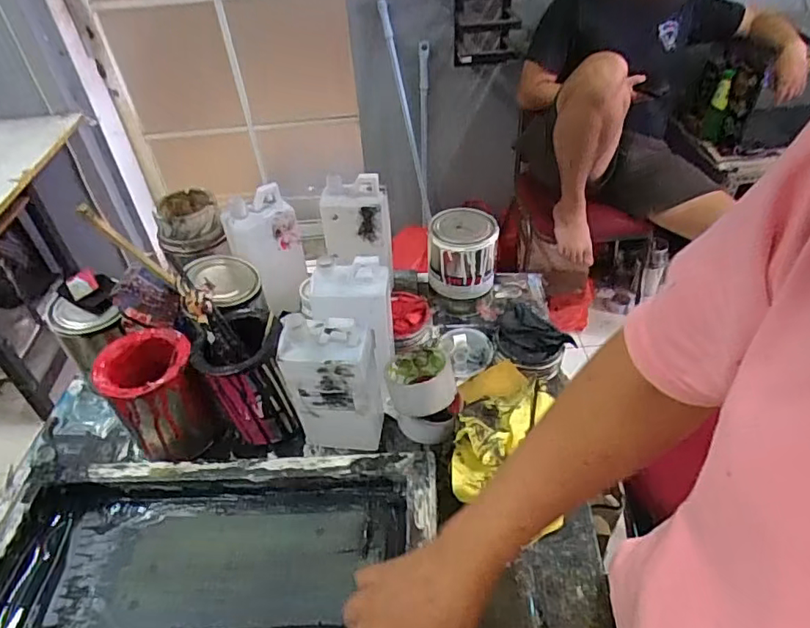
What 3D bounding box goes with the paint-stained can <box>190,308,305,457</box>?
[{"bbox_3d":[-0.201,0.083,0.708,0.106,0.142,0.124,-11,43,-9],"label":"paint-stained can"}]

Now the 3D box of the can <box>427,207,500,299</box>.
[{"bbox_3d":[0.090,-0.098,0.884,0.108,0.101,0.104,-1,43,2],"label":"can"}]

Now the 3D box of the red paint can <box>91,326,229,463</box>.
[{"bbox_3d":[-0.306,0.105,0.695,0.105,0.139,0.107,-35,52,-30],"label":"red paint can"}]

